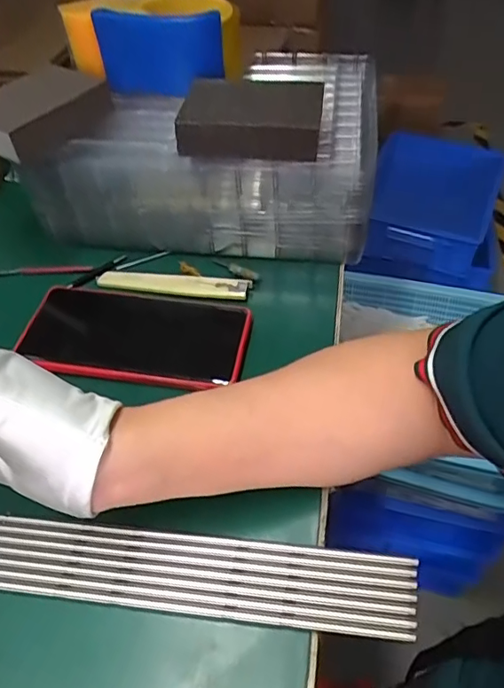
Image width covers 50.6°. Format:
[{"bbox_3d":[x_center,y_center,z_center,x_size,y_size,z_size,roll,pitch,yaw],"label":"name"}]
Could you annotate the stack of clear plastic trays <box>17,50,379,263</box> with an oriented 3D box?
[{"bbox_3d":[-0.037,-0.173,0.483,0.276,0.107,0.172,5,50,5],"label":"stack of clear plastic trays"}]

